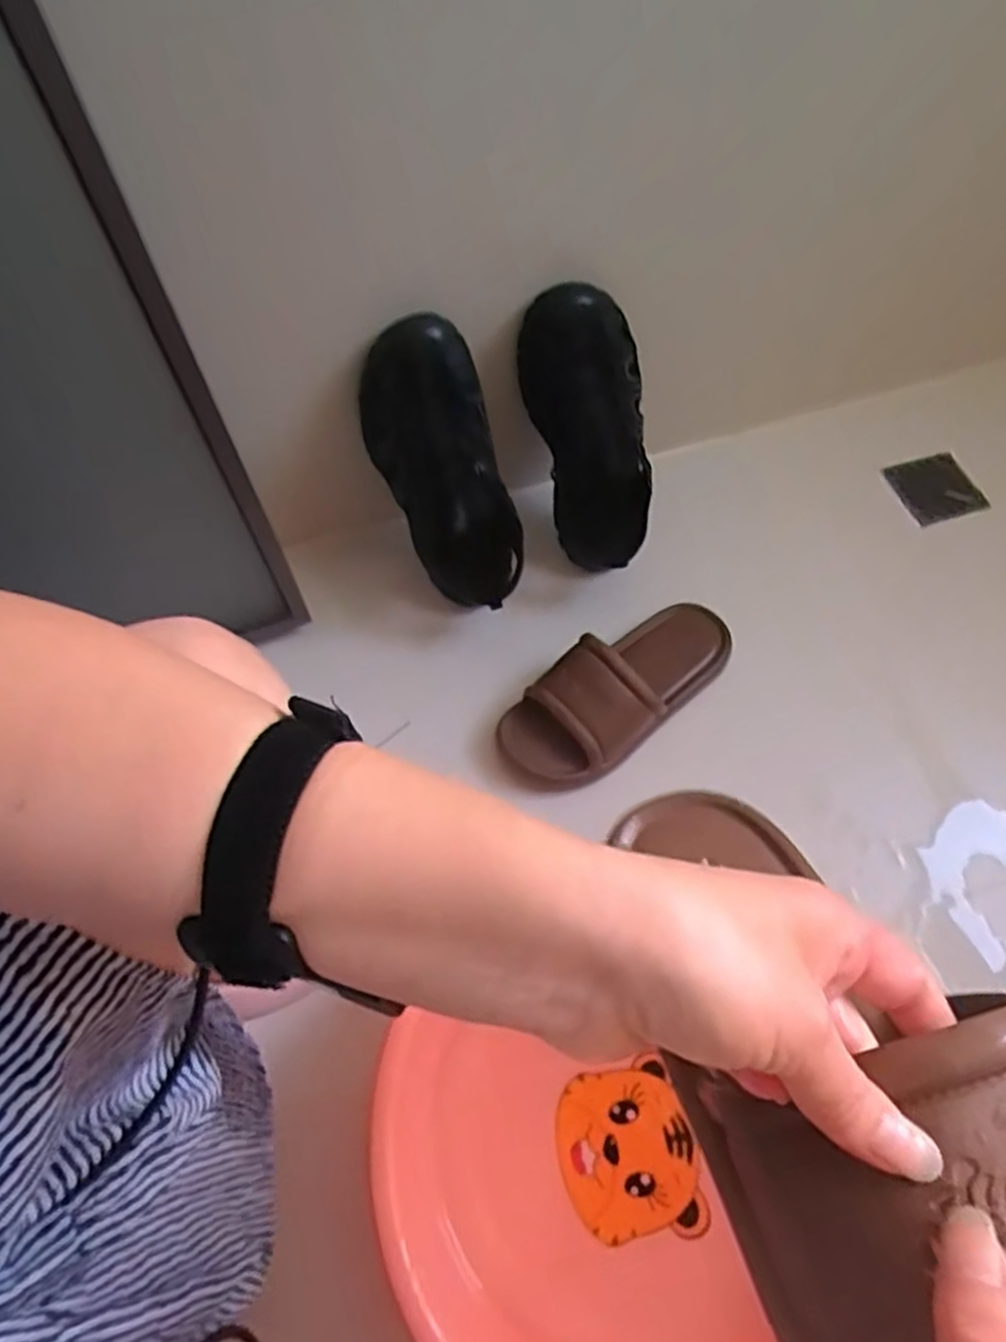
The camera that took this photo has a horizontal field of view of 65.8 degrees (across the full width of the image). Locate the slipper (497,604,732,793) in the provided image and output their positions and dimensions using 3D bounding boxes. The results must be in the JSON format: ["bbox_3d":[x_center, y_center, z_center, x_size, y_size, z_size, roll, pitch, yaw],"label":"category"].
[{"bbox_3d":[0.131,0.008,0.784,0.245,0.078,0.102,-35,64,-18],"label":"slipper"}]

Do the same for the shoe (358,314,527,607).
[{"bbox_3d":[-0.047,-0.175,0.726,0.107,0.287,0.101,-23,28,-12],"label":"shoe"}]

